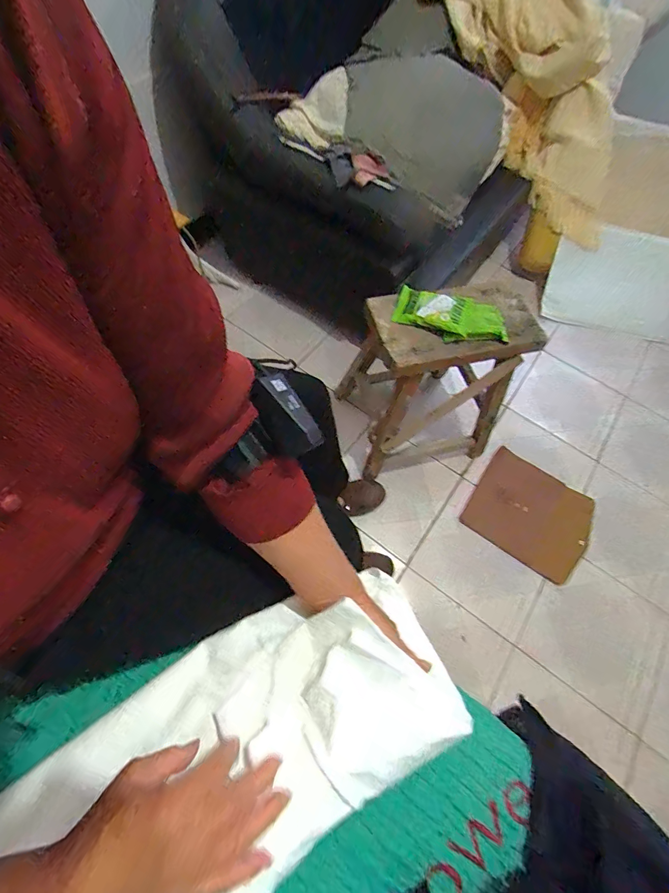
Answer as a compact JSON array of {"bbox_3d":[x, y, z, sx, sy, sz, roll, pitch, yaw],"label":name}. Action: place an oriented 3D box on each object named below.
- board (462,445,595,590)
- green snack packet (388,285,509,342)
[{"bbox_3d":[0.545,0.183,1.078,0.302,0.014,0.293,34,63,17],"label":"board"},{"bbox_3d":[0.233,-0.256,0.771,0.224,0.043,0.108,11,63,0],"label":"green snack packet"}]

